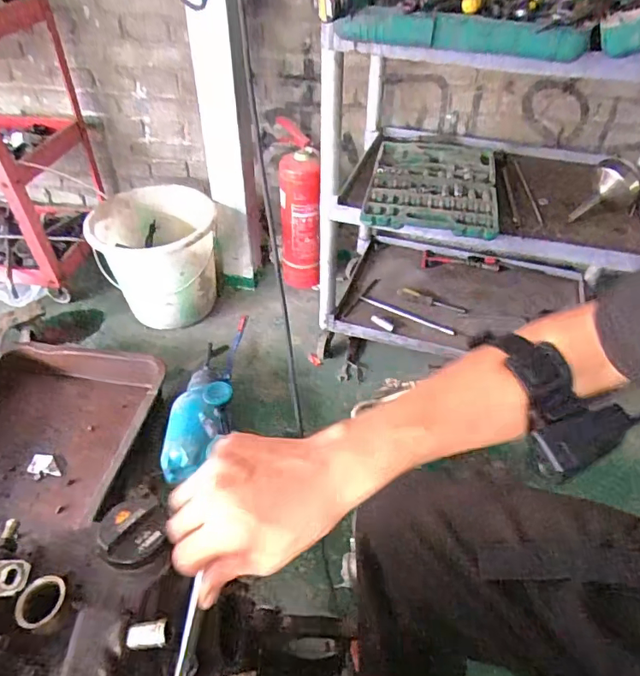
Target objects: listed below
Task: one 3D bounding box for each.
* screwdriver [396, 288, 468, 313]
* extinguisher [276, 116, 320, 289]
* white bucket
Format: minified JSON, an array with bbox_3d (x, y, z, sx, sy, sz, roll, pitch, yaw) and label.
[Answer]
[{"bbox_3d":[0.313,-0.108,1.387,0.190,0.032,0.034,13,44,12],"label":"screwdriver"},{"bbox_3d":[-0.063,-0.382,1.528,0.118,0.468,0.159,-3,43,-5],"label":"extinguisher"},{"bbox_3d":[-0.460,-0.216,1.444,0.322,0.315,0.281,-1,43,-3],"label":"white bucket"}]

